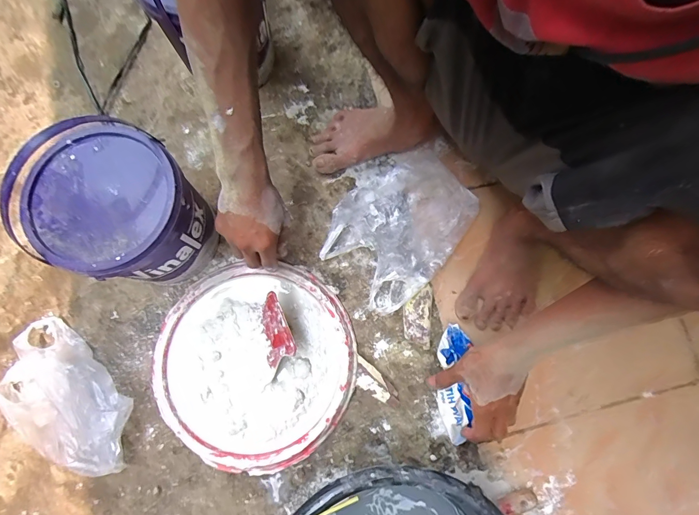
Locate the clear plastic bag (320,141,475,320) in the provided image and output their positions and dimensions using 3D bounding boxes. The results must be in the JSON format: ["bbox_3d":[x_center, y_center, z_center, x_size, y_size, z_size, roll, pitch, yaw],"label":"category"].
[{"bbox_3d":[0.080,-0.076,0.602,0.217,0.047,0.288,39,80,7],"label":"clear plastic bag"}]

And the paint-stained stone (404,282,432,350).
[{"bbox_3d":[0.108,0.093,0.577,0.042,0.034,0.095,4,78,1],"label":"paint-stained stone"}]

